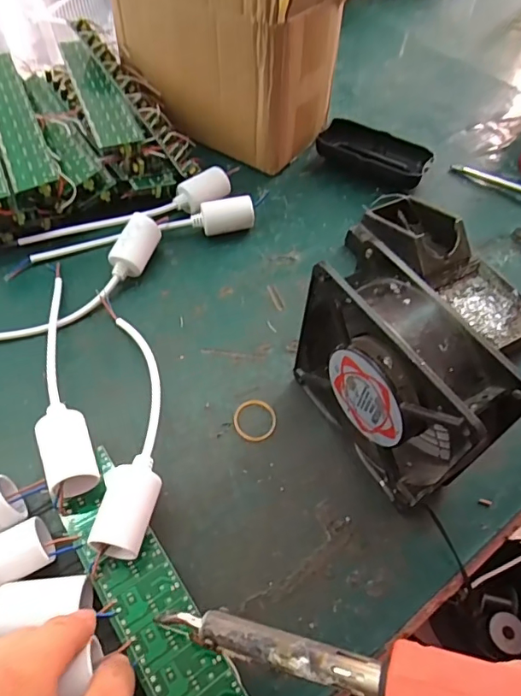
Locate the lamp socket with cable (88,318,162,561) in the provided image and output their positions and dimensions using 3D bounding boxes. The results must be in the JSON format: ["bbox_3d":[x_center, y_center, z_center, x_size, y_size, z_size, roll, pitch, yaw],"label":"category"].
[{"bbox_3d":[-0.081,0.042,0.313,0.035,0.042,0.170,-5,55,-7],"label":"lamp socket with cable"}]

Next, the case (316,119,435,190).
[{"bbox_3d":[0.111,-0.189,0.489,0.109,0.025,0.054,28,58,15],"label":"case"}]

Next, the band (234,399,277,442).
[{"bbox_3d":[-0.004,0.049,0.336,0.029,0.004,0.031,2,55,-2],"label":"band"}]

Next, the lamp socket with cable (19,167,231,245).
[{"bbox_3d":[-0.111,-0.115,0.429,0.184,0.026,0.034,-22,59,-17],"label":"lamp socket with cable"}]

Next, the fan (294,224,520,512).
[{"bbox_3d":[0.073,0.020,0.288,0.040,0.121,0.121,-27,61,-20],"label":"fan"}]

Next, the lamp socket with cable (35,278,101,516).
[{"bbox_3d":[-0.136,0.019,0.330,0.027,0.037,0.180,-17,58,-14],"label":"lamp socket with cable"}]

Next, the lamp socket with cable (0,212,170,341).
[{"bbox_3d":[-0.150,-0.046,0.374,0.205,0.036,0.052,-33,63,-23],"label":"lamp socket with cable"}]

